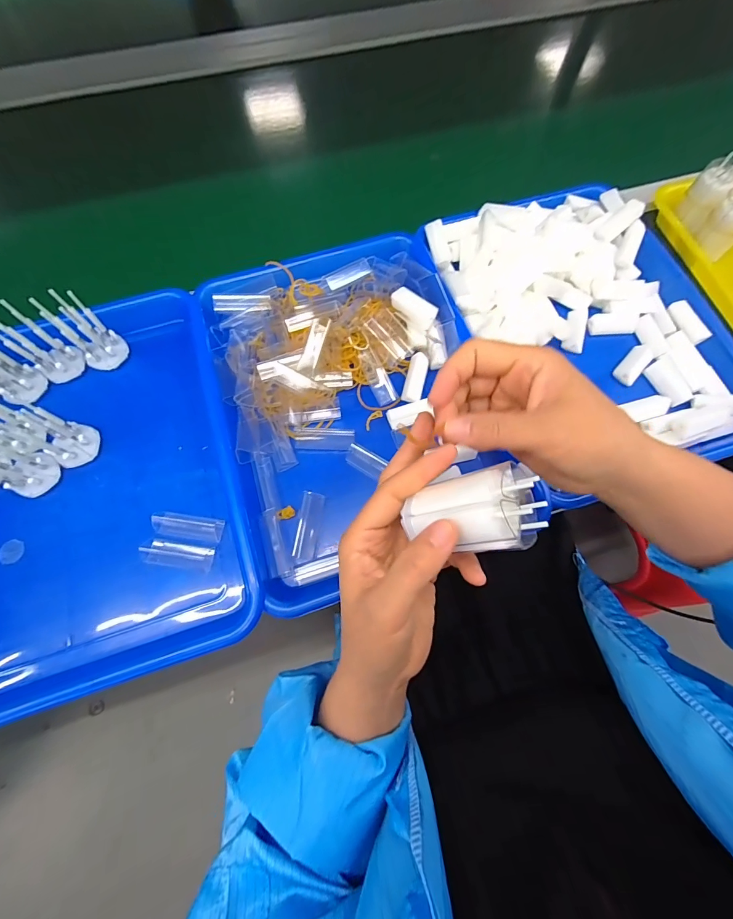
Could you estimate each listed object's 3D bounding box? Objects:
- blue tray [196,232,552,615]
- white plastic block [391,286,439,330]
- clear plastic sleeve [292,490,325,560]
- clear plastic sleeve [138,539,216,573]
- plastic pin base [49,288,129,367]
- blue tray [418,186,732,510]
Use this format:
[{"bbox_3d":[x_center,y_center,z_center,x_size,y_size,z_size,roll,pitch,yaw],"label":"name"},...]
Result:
[{"bbox_3d":[-0.011,-0.062,0.352,0.235,0.048,0.325,-17,72,-7],"label":"blue tray"},{"bbox_3d":[0.045,-0.144,0.358,0.046,0.019,0.017,39,75,12],"label":"white plastic block"},{"bbox_3d":[-0.049,0.056,0.319,0.017,0.015,0.055,7,71,2],"label":"clear plastic sleeve"},{"bbox_3d":[-0.152,0.077,0.301,0.055,0.010,0.019,7,71,2],"label":"clear plastic sleeve"},{"bbox_3d":[-0.251,-0.113,0.335,0.031,0.076,0.036,41,75,12],"label":"plastic pin base"},{"bbox_3d":[0.217,-0.134,0.369,0.240,0.046,0.314,-18,72,-7],"label":"blue tray"}]

